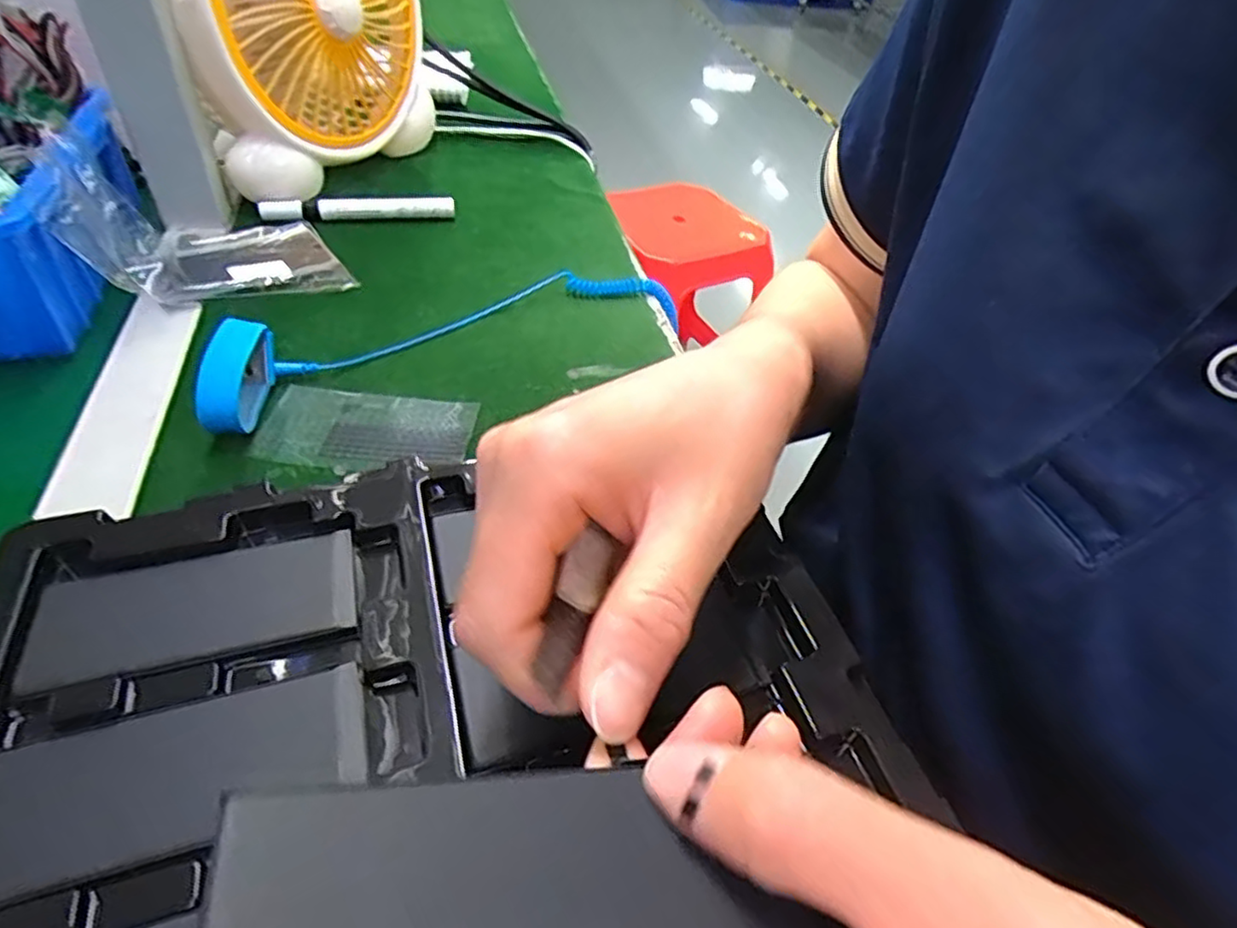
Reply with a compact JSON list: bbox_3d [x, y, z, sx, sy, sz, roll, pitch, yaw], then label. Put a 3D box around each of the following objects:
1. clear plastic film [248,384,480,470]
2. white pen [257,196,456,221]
[{"bbox_3d":[-0.135,-0.020,0.367,0.107,0.006,0.056,4,44,-3],"label":"clear plastic film"},{"bbox_3d":[-0.202,-0.200,0.533,0.142,0.021,0.017,-9,46,-16],"label":"white pen"}]

